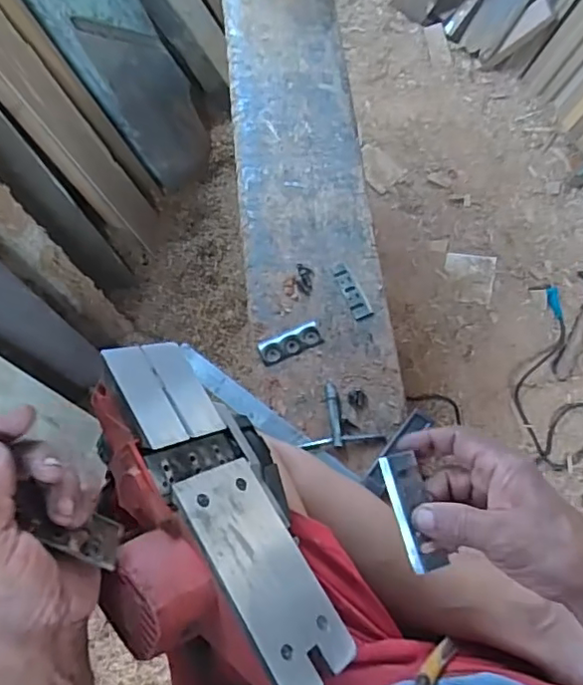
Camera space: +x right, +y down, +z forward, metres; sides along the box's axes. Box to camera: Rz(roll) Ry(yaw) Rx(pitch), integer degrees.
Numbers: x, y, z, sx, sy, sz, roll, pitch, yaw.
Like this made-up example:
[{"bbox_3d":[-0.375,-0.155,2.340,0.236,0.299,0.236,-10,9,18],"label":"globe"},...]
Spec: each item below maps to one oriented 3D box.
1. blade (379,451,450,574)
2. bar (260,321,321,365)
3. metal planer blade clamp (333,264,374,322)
[{"bbox_3d":[0.086,0.119,0.411,0.029,0.006,0.081,-9,71,-17],"label":"blade"},{"bbox_3d":[-0.002,0.000,0.727,0.078,0.005,0.030,-23,70,-8],"label":"bar"},{"bbox_3d":[0.077,-0.066,0.749,0.024,0.005,0.086,-25,70,-9],"label":"metal planer blade clamp"}]

